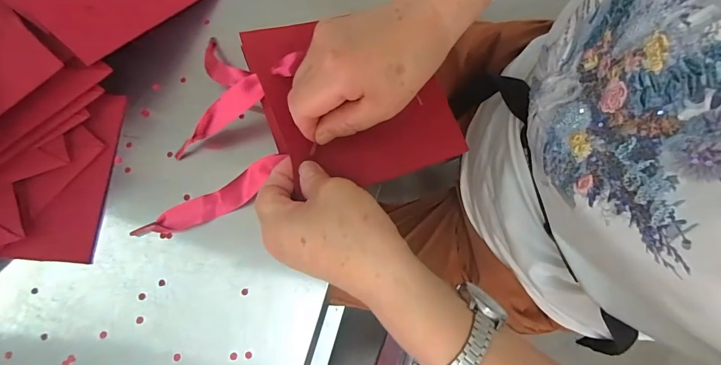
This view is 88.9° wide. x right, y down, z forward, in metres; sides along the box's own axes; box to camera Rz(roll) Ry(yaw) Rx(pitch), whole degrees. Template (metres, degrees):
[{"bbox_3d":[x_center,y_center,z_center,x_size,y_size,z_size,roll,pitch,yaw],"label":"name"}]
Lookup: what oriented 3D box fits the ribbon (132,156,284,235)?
[{"bbox_3d":[-0.114,0.016,0.285,0.131,0.014,0.021,-27,79,9],"label":"ribbon"}]

